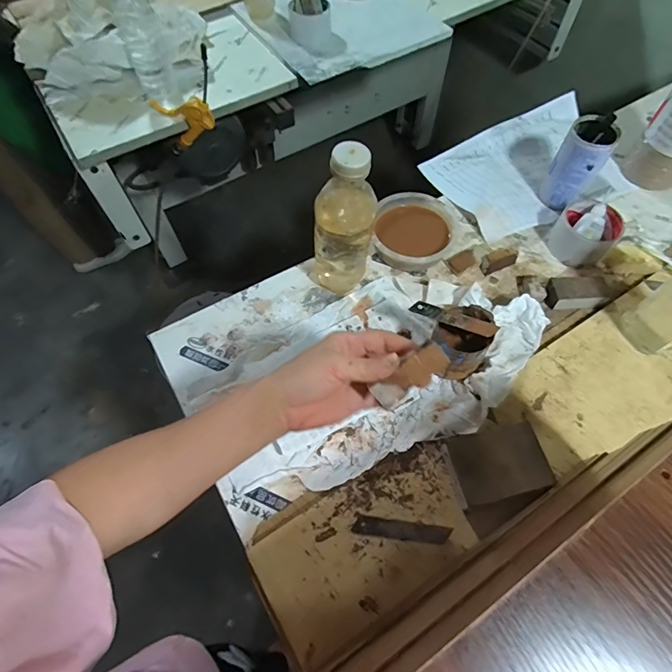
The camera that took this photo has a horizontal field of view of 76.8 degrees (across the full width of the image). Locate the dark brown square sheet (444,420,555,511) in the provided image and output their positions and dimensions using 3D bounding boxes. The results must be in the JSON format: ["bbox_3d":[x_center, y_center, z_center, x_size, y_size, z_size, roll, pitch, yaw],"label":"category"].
[{"bbox_3d":[0.172,0.136,0.455,0.095,0.009,0.071,-16,59,8],"label":"dark brown square sheet"}]

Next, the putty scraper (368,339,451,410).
[{"bbox_3d":[0.063,0.034,0.364,0.069,0.033,0.006,-35,21,11],"label":"putty scraper"}]

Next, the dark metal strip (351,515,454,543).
[{"bbox_3d":[0.068,0.201,0.440,0.099,0.004,0.017,5,66,2],"label":"dark metal strip"}]

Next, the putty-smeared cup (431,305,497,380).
[{"bbox_3d":[0.152,0.009,0.512,0.063,0.074,0.066,-1,63,1],"label":"putty-smeared cup"}]

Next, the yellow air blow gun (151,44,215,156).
[{"bbox_3d":[-0.263,-0.396,0.741,0.099,0.228,0.026,38,62,-27],"label":"yellow air blow gun"}]

